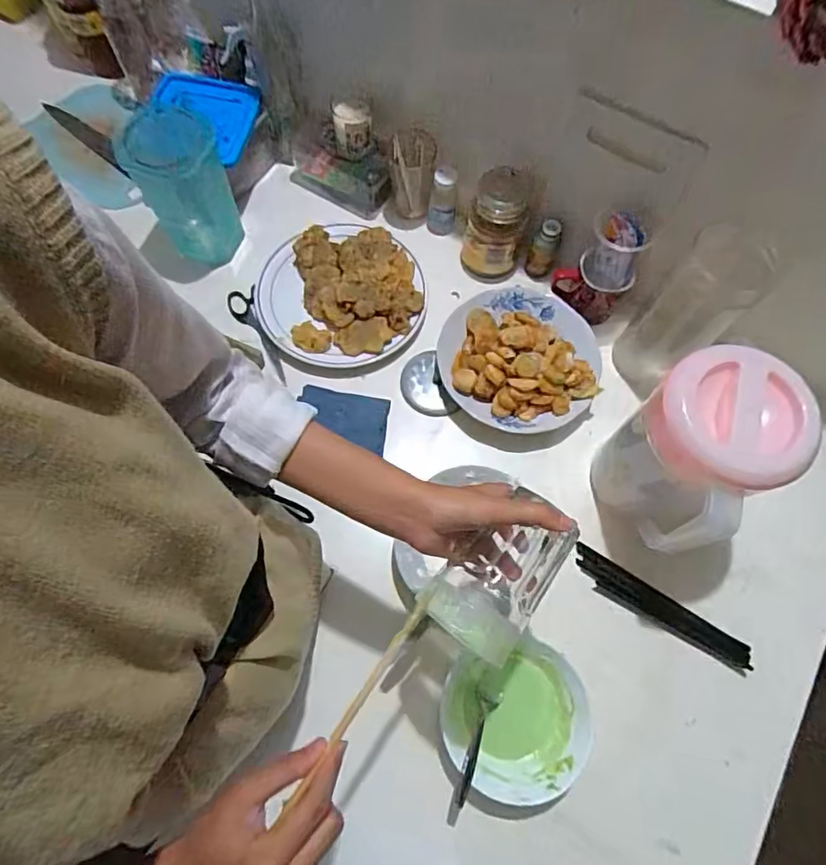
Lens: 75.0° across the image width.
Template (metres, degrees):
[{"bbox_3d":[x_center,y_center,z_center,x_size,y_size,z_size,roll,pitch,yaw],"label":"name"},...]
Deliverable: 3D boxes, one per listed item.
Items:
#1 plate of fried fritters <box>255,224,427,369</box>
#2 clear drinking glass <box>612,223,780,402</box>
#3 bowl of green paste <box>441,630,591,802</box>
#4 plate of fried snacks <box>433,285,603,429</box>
[{"bbox_3d":[-0.094,-0.185,0.697,0.214,0.047,0.198,0,70,0],"label":"plate of fried fritters"},{"bbox_3d":[0.296,-0.126,0.601,0.064,0.223,0.080,-43,76,-14],"label":"clear drinking glass"},{"bbox_3d":[0.104,0.288,0.550,0.142,0.068,0.137,0,70,0],"label":"bowl of green paste"},{"bbox_3d":[0.134,-0.097,0.664,0.191,0.050,0.197,0,70,0],"label":"plate of fried snacks"}]

